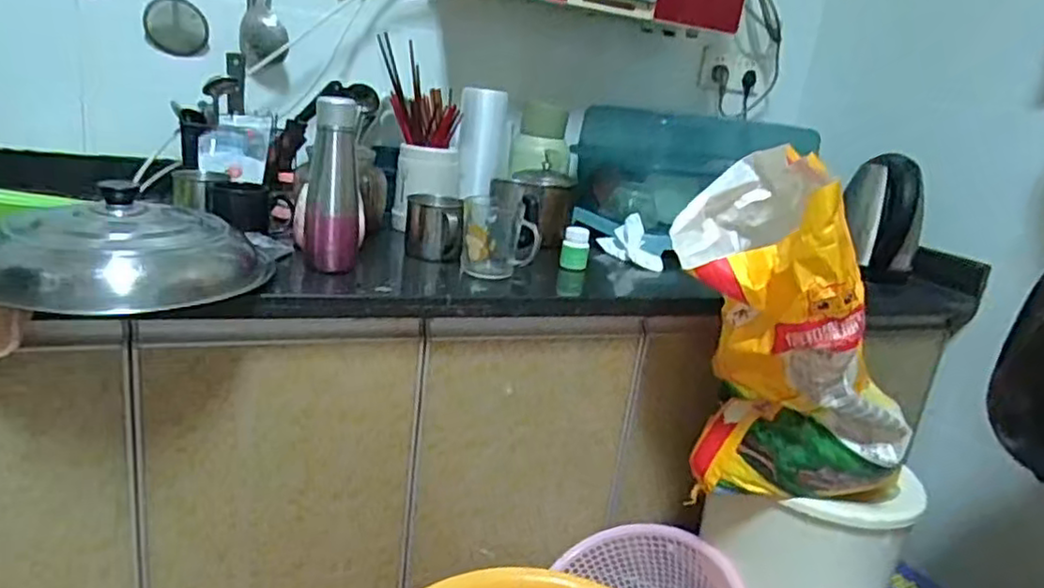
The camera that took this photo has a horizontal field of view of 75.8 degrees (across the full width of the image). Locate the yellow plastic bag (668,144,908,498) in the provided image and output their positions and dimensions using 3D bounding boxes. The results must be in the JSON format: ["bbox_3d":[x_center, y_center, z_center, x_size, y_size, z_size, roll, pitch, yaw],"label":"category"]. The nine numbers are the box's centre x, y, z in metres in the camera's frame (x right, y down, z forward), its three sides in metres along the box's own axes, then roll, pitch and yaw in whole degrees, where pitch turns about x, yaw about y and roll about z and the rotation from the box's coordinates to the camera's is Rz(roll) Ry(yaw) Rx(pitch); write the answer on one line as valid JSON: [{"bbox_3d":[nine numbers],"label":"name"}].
[{"bbox_3d":[0.330,0.059,0.854,0.301,0.427,0.203,18,19,32],"label":"yellow plastic bag"}]

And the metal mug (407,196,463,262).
[{"bbox_3d":[-0.131,-0.095,0.998,0.078,0.093,0.089,4,17,-13],"label":"metal mug"}]

